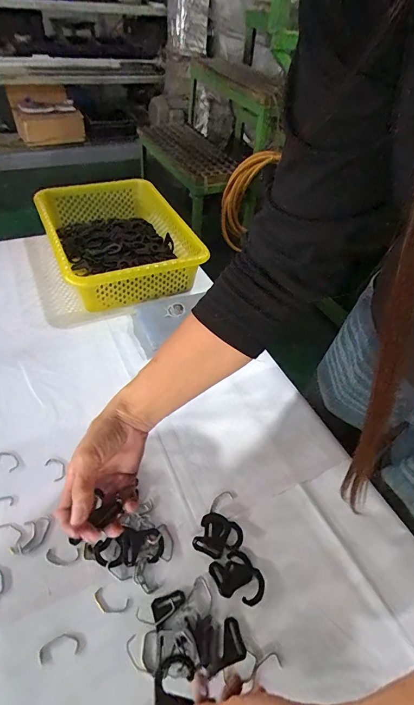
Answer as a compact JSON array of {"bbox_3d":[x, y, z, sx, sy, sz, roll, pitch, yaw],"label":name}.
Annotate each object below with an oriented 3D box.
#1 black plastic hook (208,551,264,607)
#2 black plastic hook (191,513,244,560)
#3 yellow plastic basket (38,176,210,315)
[{"bbox_3d":[0.034,0.239,0.381,0.046,0.004,0.051,-19,52,-23],"label":"black plastic hook"},{"bbox_3d":[0.014,0.208,0.409,0.050,0.004,0.044,20,47,11],"label":"black plastic hook"},{"bbox_3d":[-0.180,-0.230,0.740,0.259,0.094,0.342,-16,51,-21],"label":"yellow plastic basket"}]

